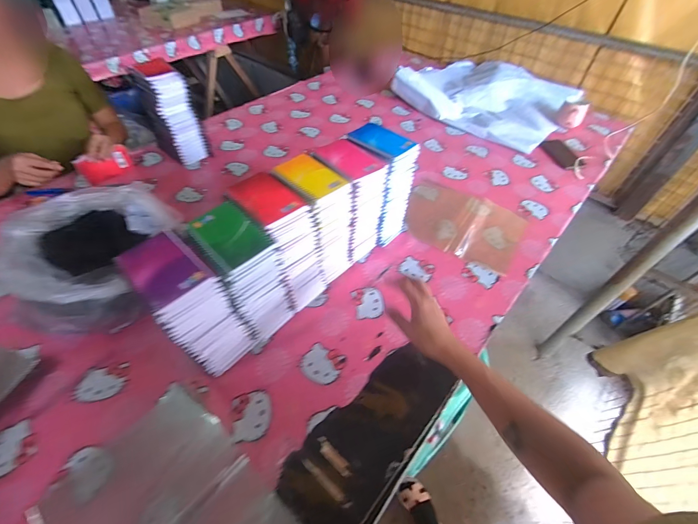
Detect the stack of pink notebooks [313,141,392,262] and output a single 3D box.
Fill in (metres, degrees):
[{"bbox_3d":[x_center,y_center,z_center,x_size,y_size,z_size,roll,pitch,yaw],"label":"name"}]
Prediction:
[{"bbox_3d":[0.003,-0.118,0.721,0.100,0.262,0.118,-37,60,-27],"label":"stack of pink notebooks"}]

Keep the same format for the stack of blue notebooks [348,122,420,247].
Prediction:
[{"bbox_3d":[0.073,-0.173,0.775,0.104,0.270,0.130,-34,59,-26],"label":"stack of blue notebooks"}]

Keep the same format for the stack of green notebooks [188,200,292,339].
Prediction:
[{"bbox_3d":[-0.183,0.040,0.587,0.098,0.256,0.130,-36,60,-27],"label":"stack of green notebooks"}]

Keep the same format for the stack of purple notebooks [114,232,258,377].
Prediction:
[{"bbox_3d":[-0.255,0.086,0.549,0.099,0.267,0.127,-35,59,-26],"label":"stack of purple notebooks"}]

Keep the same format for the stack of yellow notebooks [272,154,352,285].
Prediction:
[{"bbox_3d":[-0.072,-0.074,0.688,0.126,0.269,0.096,35,58,24],"label":"stack of yellow notebooks"}]

